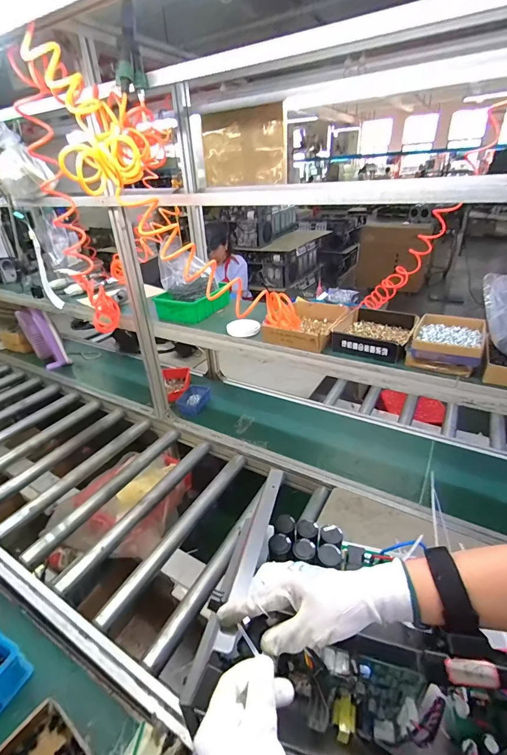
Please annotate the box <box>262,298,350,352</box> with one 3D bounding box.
[{"bbox_3d":[0.159,-0.152,1.003,0.186,0.052,0.230,15,35,28],"label":"box"}]

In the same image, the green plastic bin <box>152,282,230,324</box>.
[{"bbox_3d":[-0.209,-0.268,1.228,0.196,0.078,0.236,13,34,26],"label":"green plastic bin"}]

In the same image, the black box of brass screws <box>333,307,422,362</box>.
[{"bbox_3d":[0.325,-0.123,0.931,0.183,0.049,0.217,15,35,28],"label":"black box of brass screws"}]

